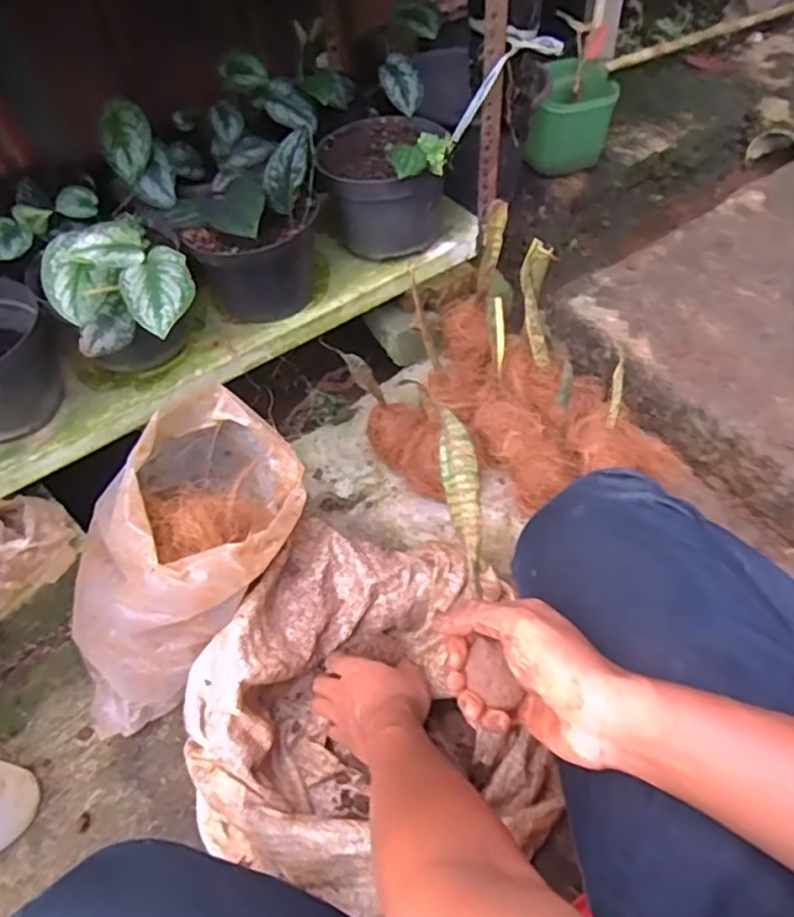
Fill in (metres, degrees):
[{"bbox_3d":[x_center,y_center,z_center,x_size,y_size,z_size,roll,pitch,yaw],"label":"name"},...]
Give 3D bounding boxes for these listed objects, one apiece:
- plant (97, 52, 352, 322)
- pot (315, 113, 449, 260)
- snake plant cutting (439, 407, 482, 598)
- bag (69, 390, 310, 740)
[{"bbox_3d":[-0.191,-0.341,0.854,0.210,0.223,0.240,36,65,26],"label":"plant"},{"bbox_3d":[-0.017,-0.363,0.912,0.164,0.137,0.183,1,55,6],"label":"pot"},{"bbox_3d":[0.047,0.030,0.465,0.021,0.019,0.125,-8,85,-4],"label":"snake plant cutting"},{"bbox_3d":[-0.215,0.108,0.673,0.190,0.225,0.304,14,58,15],"label":"bag"}]

